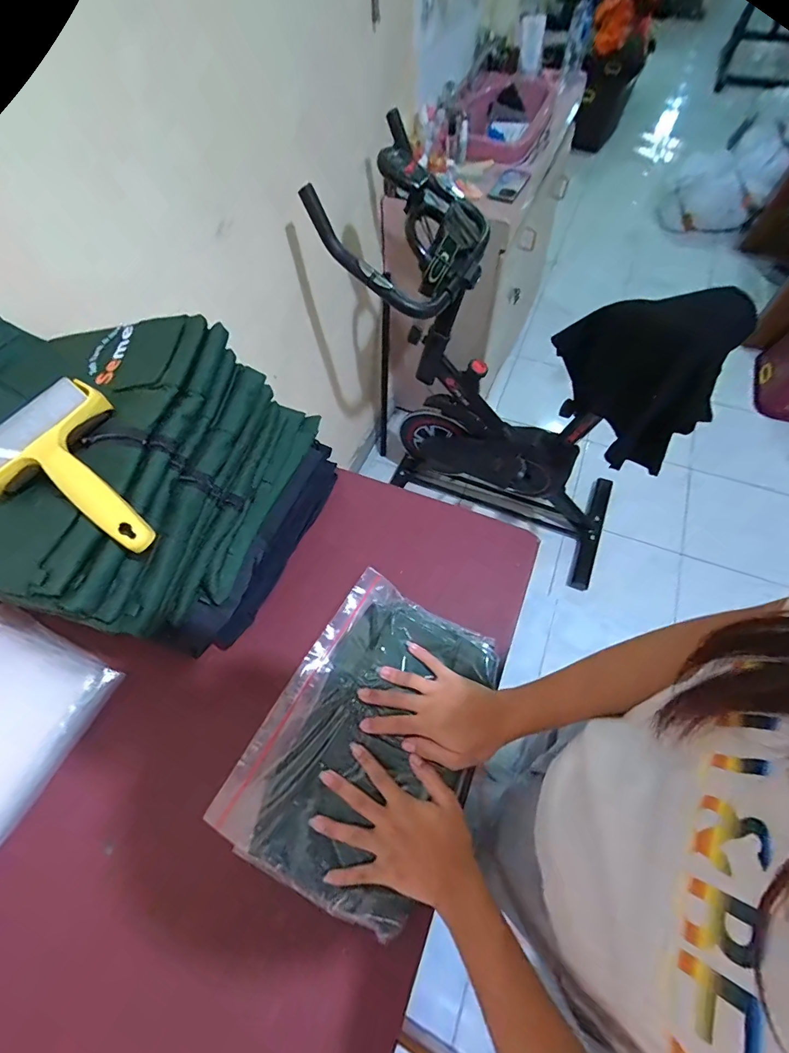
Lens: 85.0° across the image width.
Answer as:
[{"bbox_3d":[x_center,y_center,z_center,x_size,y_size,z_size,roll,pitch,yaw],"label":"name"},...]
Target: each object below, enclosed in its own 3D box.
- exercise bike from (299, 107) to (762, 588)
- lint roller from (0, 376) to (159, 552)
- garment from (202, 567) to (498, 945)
[{"bbox_3d":[0.322,-0.379,1.236,0.887,0.973,0.477,21,64,13],"label":"exercise bike"},{"bbox_3d":[-0.247,-0.047,0.342,0.166,0.034,0.112,29,66,17],"label":"lint roller"},{"bbox_3d":[-0.023,0.207,0.434,0.198,0.024,0.283,27,65,16],"label":"garment"}]

